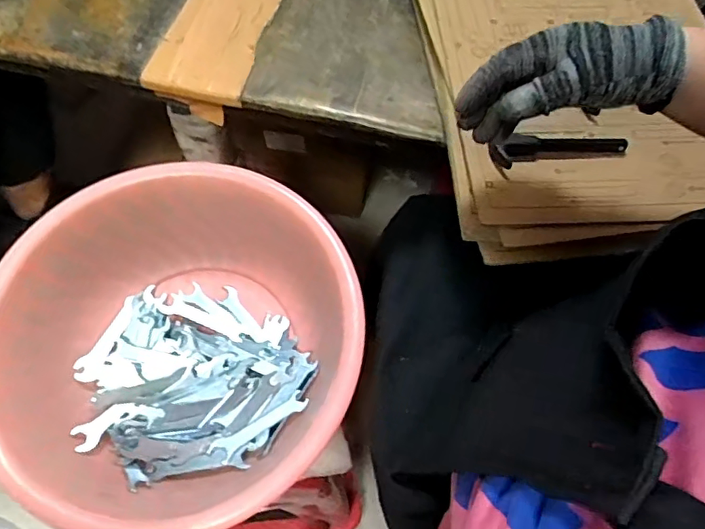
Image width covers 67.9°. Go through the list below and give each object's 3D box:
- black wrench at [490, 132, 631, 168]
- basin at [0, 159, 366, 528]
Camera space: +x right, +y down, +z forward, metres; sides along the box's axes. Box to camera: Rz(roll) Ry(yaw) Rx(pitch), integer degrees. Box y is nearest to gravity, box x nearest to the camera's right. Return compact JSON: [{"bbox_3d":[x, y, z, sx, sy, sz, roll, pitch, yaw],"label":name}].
[{"bbox_3d":[0.191,-0.107,0.488,0.134,0.015,0.027,-4,64,-10],"label":"black wrench"},{"bbox_3d":[-0.184,0.082,0.561,0.339,0.135,0.364,27,66,11],"label":"basin"}]

